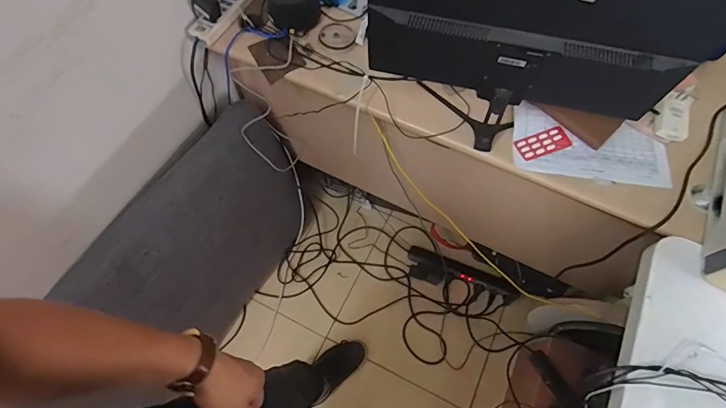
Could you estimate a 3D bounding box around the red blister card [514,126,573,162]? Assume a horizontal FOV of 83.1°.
[{"bbox_3d":[0.355,-0.119,0.806,0.107,0.004,0.049,-21,71,-8],"label":"red blister card"}]

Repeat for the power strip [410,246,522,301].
[{"bbox_3d":[0.342,0.235,1.410,0.380,0.053,0.058,21,66,8],"label":"power strip"}]

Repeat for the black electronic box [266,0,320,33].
[{"bbox_3d":[-0.155,-0.448,0.910,0.113,0.067,0.107,-8,65,-5],"label":"black electronic box"}]

